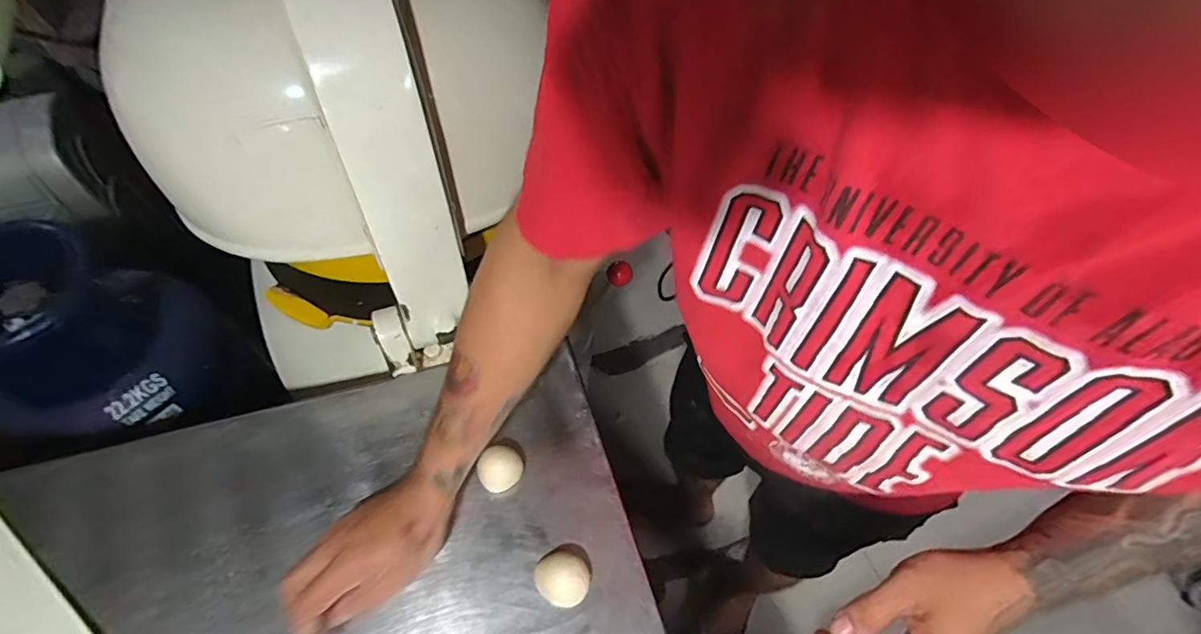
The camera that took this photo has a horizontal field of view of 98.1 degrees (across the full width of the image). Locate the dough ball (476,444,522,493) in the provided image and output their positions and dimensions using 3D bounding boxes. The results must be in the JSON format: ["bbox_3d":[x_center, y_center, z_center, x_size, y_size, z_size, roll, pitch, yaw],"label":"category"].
[{"bbox_3d":[-0.099,0.151,0.515,0.041,0.030,0.038,2,56,-3],"label":"dough ball"}]

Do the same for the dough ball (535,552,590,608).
[{"bbox_3d":[-0.034,0.234,0.468,0.048,0.024,0.043,29,58,15],"label":"dough ball"}]

